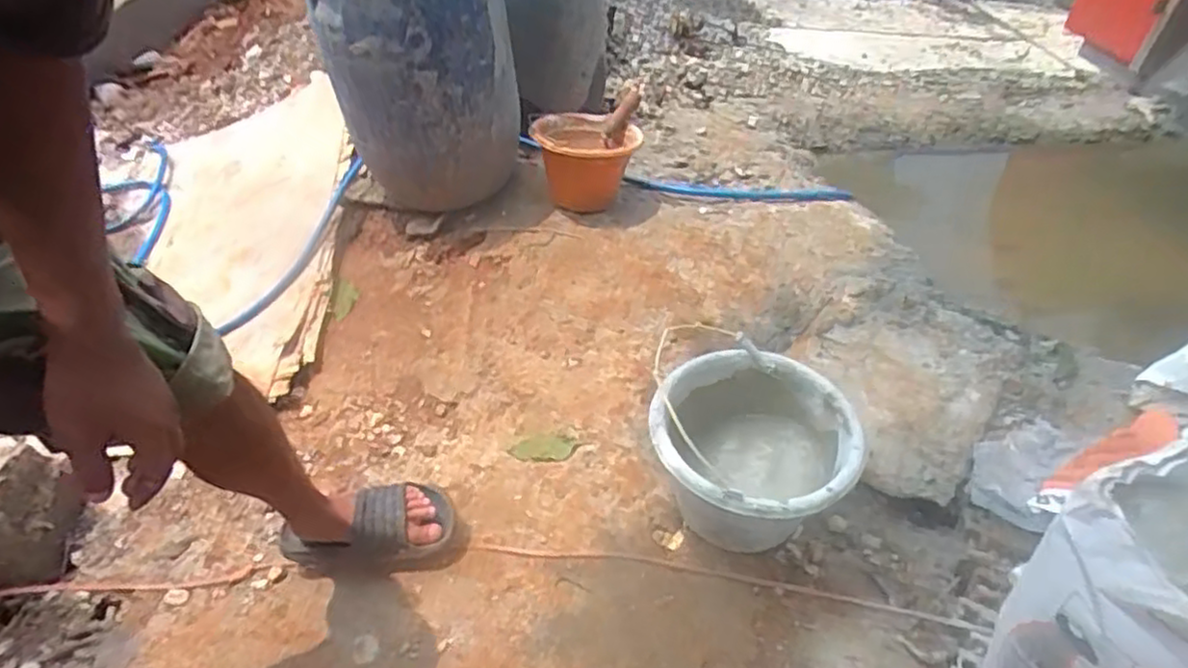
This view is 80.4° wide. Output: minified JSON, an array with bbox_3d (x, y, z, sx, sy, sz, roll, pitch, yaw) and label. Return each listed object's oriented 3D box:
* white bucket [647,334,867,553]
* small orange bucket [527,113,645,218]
[{"bbox_3d":[0.223,0.182,1.031,0.277,0.215,0.269,0,41,0],"label":"white bucket"},{"bbox_3d":[-0.021,-0.381,1.589,0.215,0.195,0.182,10,42,10],"label":"small orange bucket"}]

